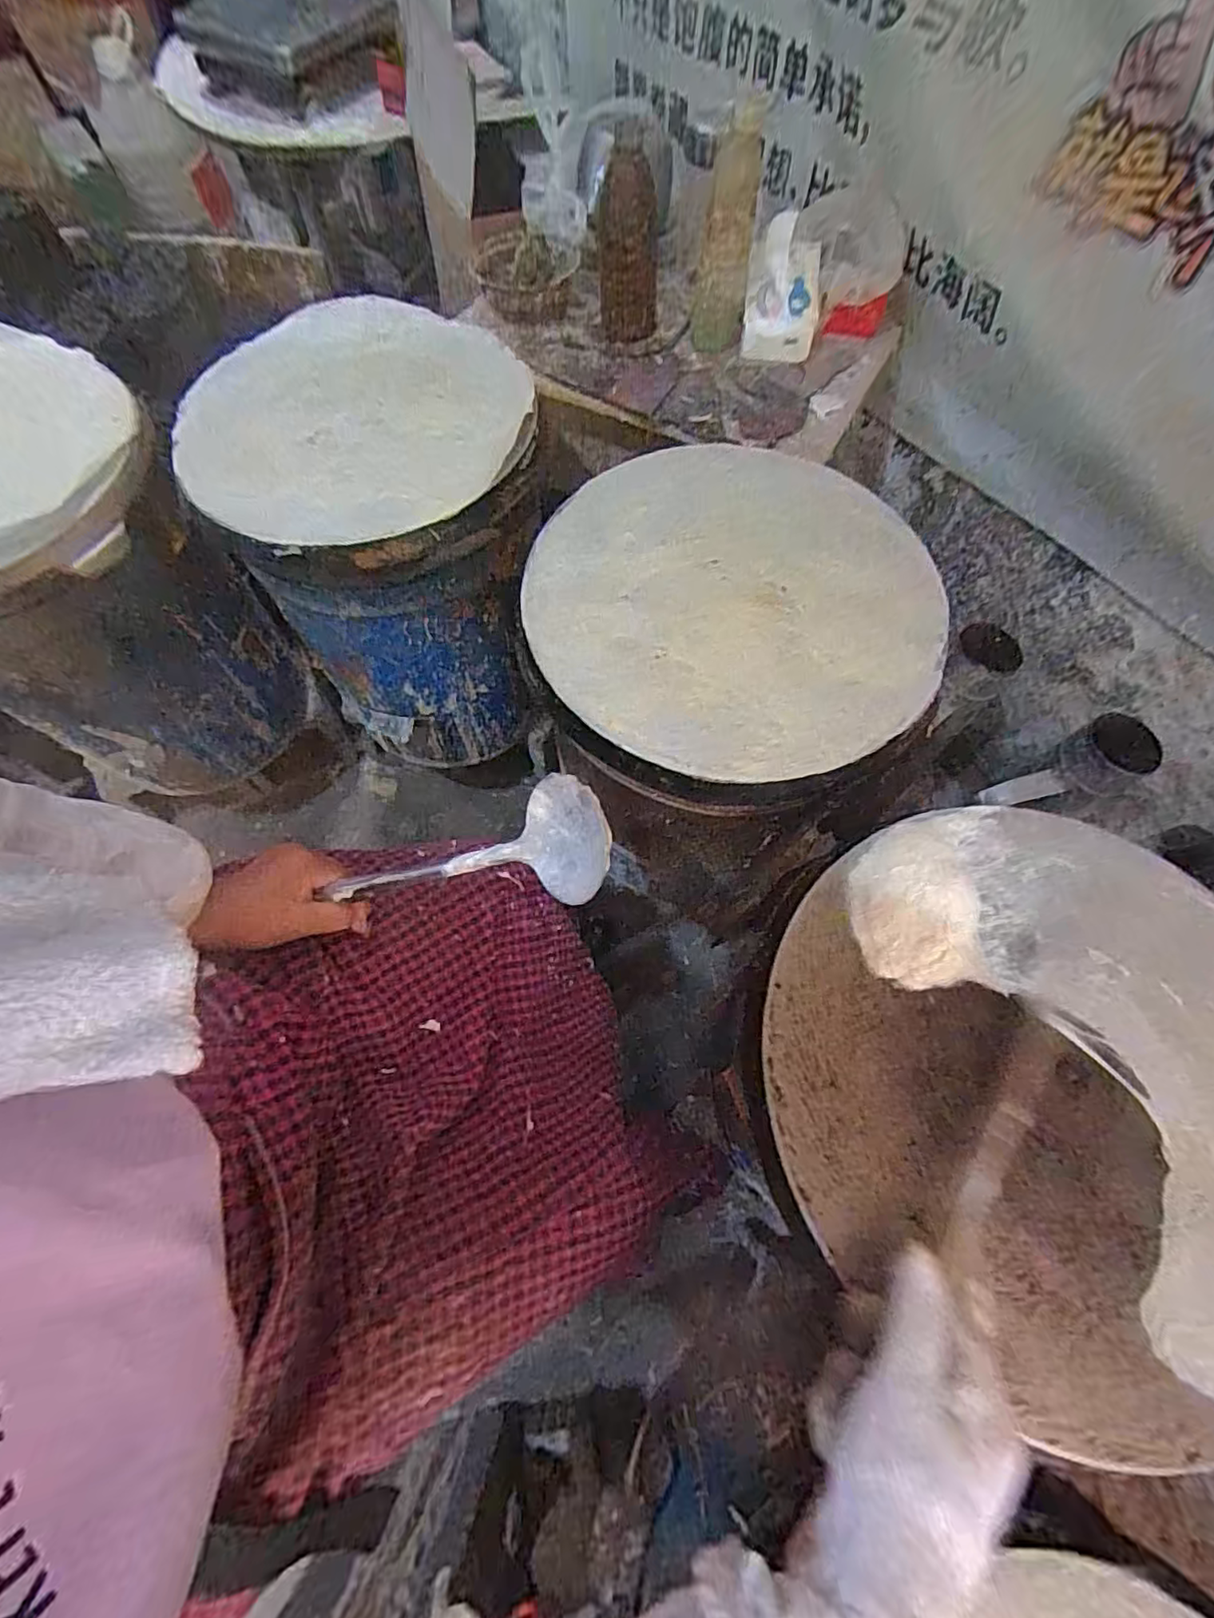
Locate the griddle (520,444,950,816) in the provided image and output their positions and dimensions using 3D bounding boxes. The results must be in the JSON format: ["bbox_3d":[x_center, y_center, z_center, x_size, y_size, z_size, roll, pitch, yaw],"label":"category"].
[{"bbox_3d":[0.118,-0.188,0.570,0.355,0.061,0.377,0,69,1],"label":"griddle"}]

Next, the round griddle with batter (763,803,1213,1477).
[{"bbox_3d":[0.302,0.171,0.395,0.365,0.027,0.356,0,69,1],"label":"round griddle with batter"}]

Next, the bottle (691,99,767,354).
[{"bbox_3d":[0.139,-0.666,0.709,0.063,0.213,0.061,2,47,-2],"label":"bottle"}]

